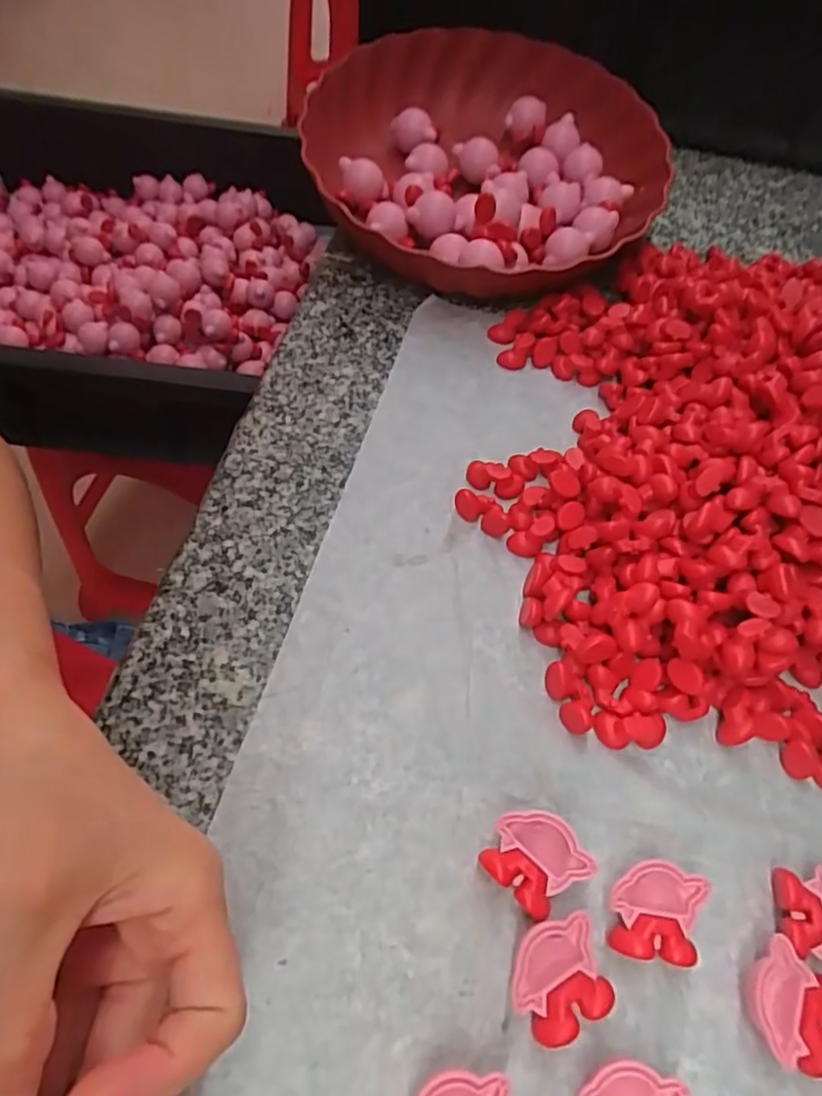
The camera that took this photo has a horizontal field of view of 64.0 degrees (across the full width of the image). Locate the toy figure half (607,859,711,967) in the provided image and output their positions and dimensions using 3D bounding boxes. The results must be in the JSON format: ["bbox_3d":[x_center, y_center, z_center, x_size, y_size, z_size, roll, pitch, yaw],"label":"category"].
[{"bbox_3d":[0.092,0.138,0.250,0.033,0.016,0.032,9,58,1],"label":"toy figure half"}]

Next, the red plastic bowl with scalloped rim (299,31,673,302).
[{"bbox_3d":[0.056,-0.268,0.462,0.235,0.060,0.245,2,59,-3],"label":"red plastic bowl with scalloped rim"}]

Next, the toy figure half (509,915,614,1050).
[{"bbox_3d":[0.052,0.154,0.236,0.034,0.017,0.033,-16,61,-14],"label":"toy figure half"}]

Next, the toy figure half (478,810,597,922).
[{"bbox_3d":[0.047,0.121,0.255,0.031,0.017,0.035,-38,68,-23],"label":"toy figure half"}]

